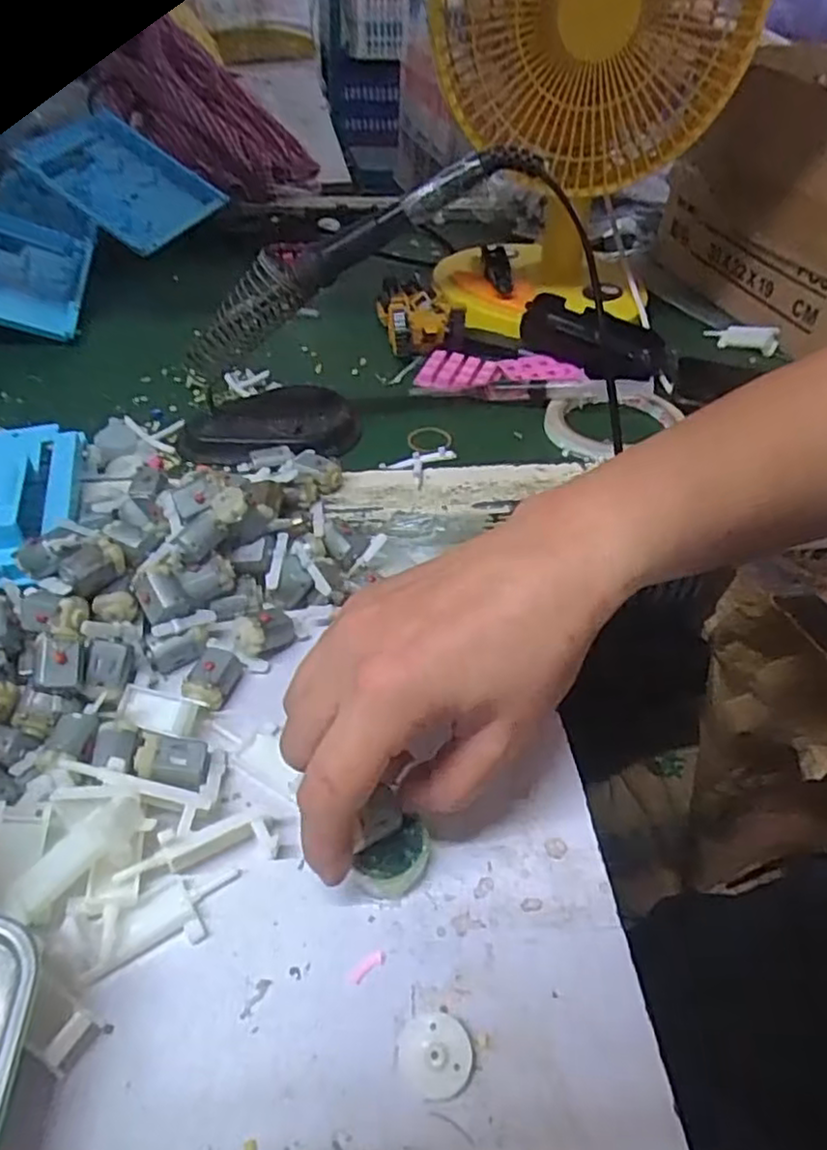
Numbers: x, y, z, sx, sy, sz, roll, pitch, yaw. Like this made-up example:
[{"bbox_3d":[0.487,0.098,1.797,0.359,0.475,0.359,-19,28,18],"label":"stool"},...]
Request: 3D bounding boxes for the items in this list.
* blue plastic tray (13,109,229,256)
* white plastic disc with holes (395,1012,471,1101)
[{"bbox_3d":[-0.285,-0.392,0.690,0.161,0.011,0.123,36,57,-4],"label":"blue plastic tray"},{"bbox_3d":[0.007,0.155,0.226,0.023,0.008,0.022,1,44,-1],"label":"white plastic disc with holes"}]

